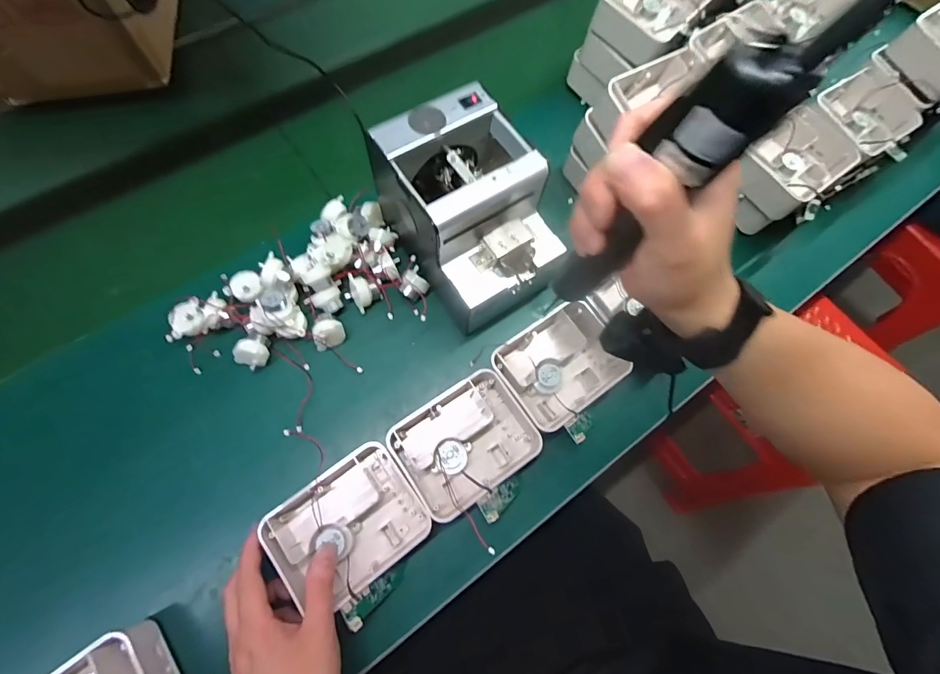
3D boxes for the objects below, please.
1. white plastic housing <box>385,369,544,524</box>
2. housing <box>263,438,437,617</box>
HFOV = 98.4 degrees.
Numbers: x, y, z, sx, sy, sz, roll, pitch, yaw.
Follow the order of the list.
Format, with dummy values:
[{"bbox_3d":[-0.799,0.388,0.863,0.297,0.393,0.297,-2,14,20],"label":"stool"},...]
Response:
[{"bbox_3d":[-0.004,0.103,0.400,0.126,0.038,0.100,-32,72,-15],"label":"white plastic housing"},{"bbox_3d":[-0.110,0.172,0.373,0.123,0.049,0.103,-35,73,-15],"label":"housing"}]

